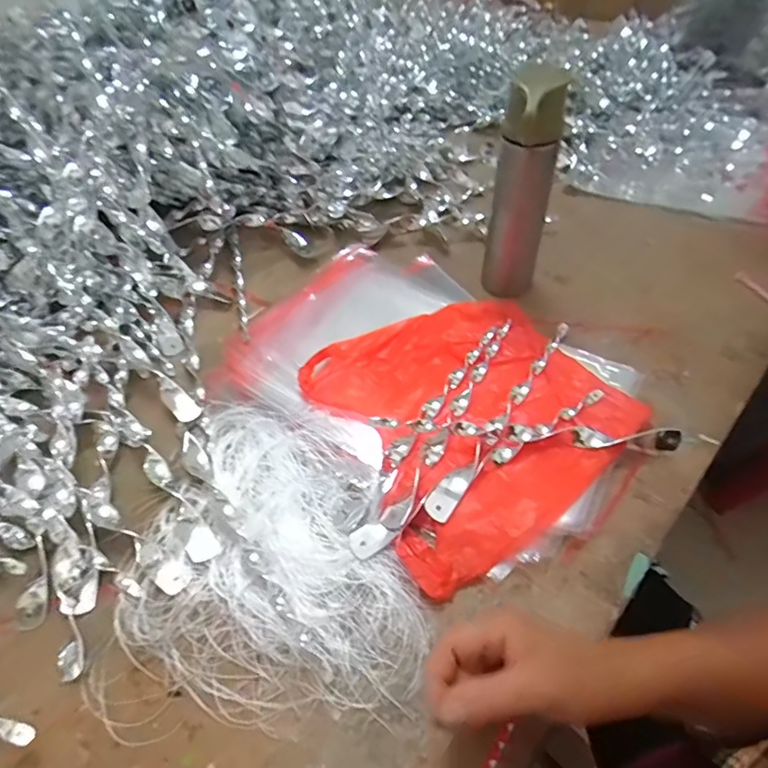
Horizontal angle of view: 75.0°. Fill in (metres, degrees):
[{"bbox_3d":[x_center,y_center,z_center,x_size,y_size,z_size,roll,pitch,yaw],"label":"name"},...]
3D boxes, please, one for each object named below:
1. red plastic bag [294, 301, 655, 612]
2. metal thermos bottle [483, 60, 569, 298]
[{"bbox_3d":[0.088,0.017,0.507,0.271,0.020,0.282,-26,52,-16],"label":"red plastic bag"},{"bbox_3d":[0.147,-0.205,0.542,0.063,0.223,0.047,11,51,14],"label":"metal thermos bottle"}]

